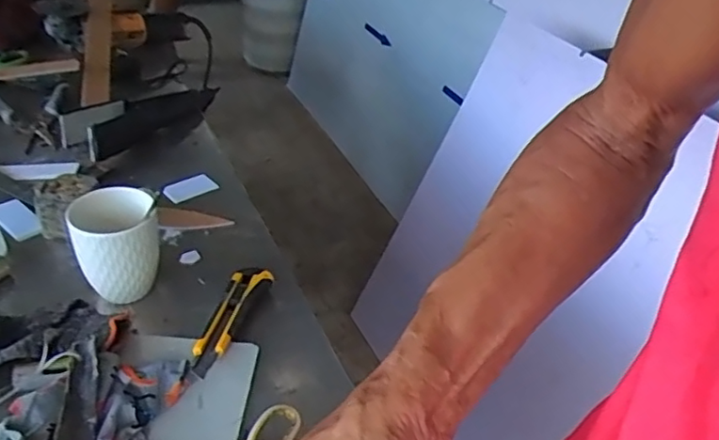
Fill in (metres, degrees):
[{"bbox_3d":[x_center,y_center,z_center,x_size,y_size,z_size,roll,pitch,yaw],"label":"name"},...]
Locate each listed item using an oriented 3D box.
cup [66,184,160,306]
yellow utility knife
[{"bbox_3d":[-0.248,0.031,0.634,0.083,0.109,0.080,-9,38,-19],"label":"cup"},{"bbox_3d":[-0.135,0.102,0.623,0.036,0.028,0.152,14,36,11],"label":"yellow utility knife"}]

